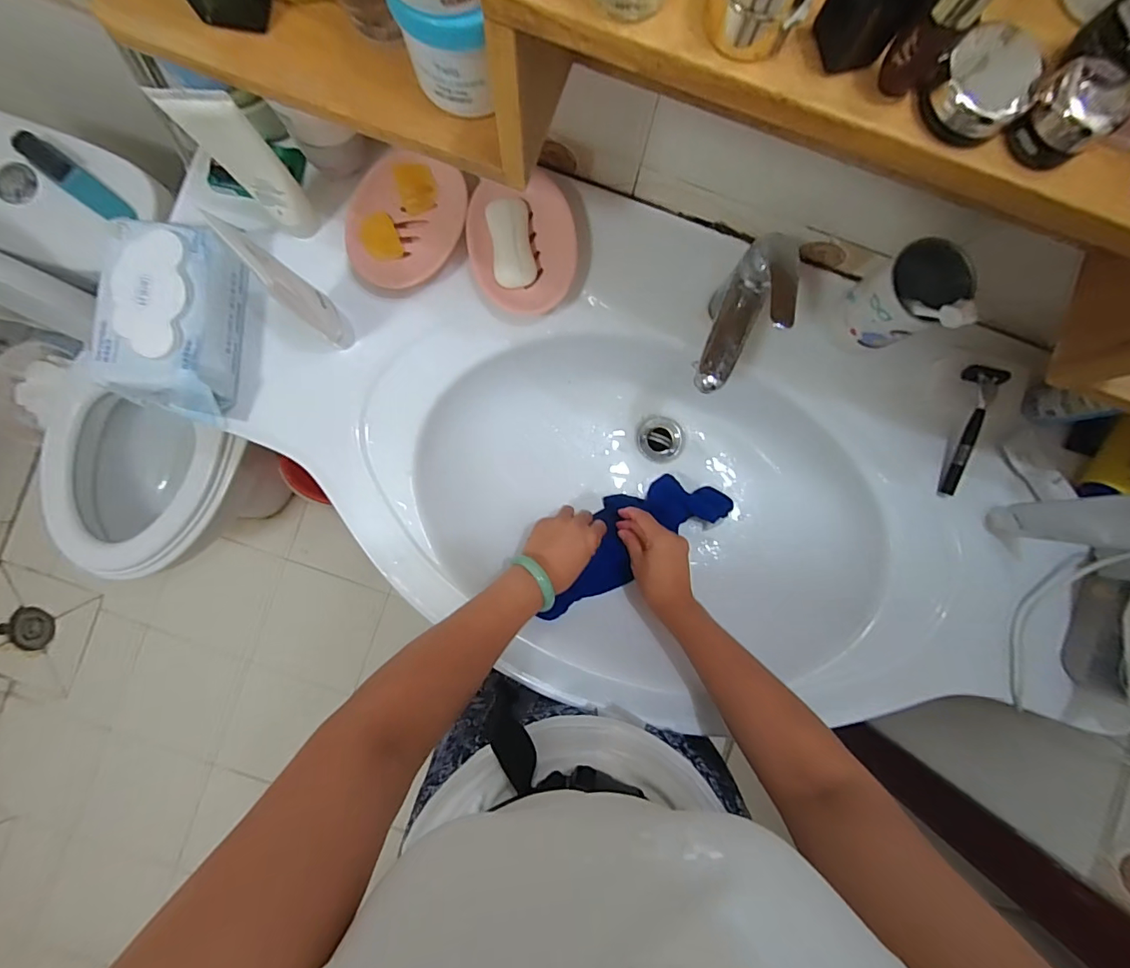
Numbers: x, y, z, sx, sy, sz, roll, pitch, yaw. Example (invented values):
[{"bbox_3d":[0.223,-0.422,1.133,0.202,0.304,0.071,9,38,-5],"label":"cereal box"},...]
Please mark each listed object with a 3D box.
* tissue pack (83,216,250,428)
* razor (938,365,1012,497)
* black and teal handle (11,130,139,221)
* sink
[{"bbox_3d":[-0.388,-0.160,0.490,0.109,0.062,0.171,11,88,-2],"label":"tissue pack"},{"bbox_3d":[0.431,-0.060,0.535,0.040,0.035,0.141,18,88,-2],"label":"razor"},{"bbox_3d":[-0.651,-0.402,0.654,0.159,0.028,0.037,37,88,-16],"label":"black and teal handle"},{"bbox_3d":[0.100,-0.031,0.608,0.905,0.165,0.498,19,88,-2],"label":"sink"}]

